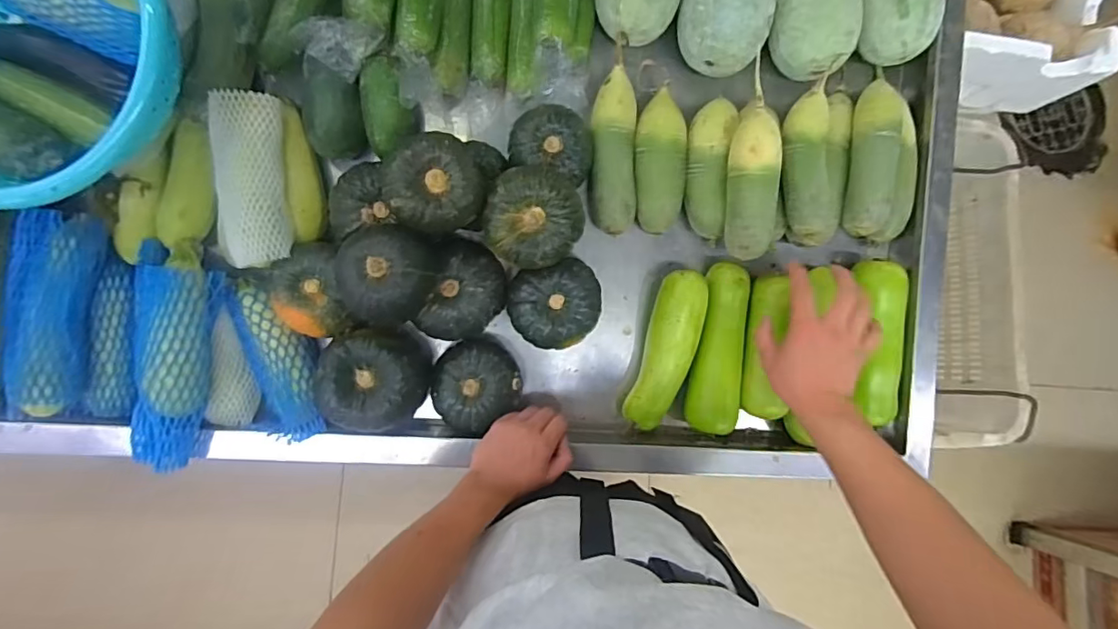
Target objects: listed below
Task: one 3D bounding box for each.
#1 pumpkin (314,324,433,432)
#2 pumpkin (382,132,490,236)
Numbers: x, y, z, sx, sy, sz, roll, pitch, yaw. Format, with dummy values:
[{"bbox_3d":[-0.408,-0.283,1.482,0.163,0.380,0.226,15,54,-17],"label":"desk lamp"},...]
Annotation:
[{"bbox_3d":[-0.216,0.075,0.647,0.121,0.080,0.118,1,84,-7],"label":"pumpkin"},{"bbox_3d":[-0.130,-0.136,0.580,0.103,0.074,0.094,1,84,-7],"label":"pumpkin"}]

